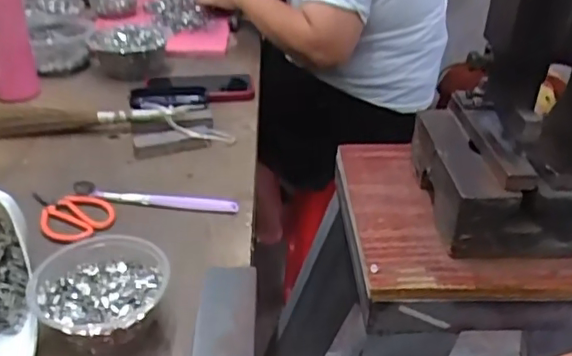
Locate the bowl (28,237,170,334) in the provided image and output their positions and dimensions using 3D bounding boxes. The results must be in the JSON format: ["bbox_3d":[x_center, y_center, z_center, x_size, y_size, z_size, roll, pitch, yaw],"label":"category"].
[{"bbox_3d":[-0.147,0.095,0.455,0.104,0.046,0.096,-6,32,-10],"label":"bowl"}]

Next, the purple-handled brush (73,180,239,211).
[{"bbox_3d":[-0.141,0.021,0.613,0.178,0.012,0.014,3,32,4],"label":"purple-handled brush"}]

